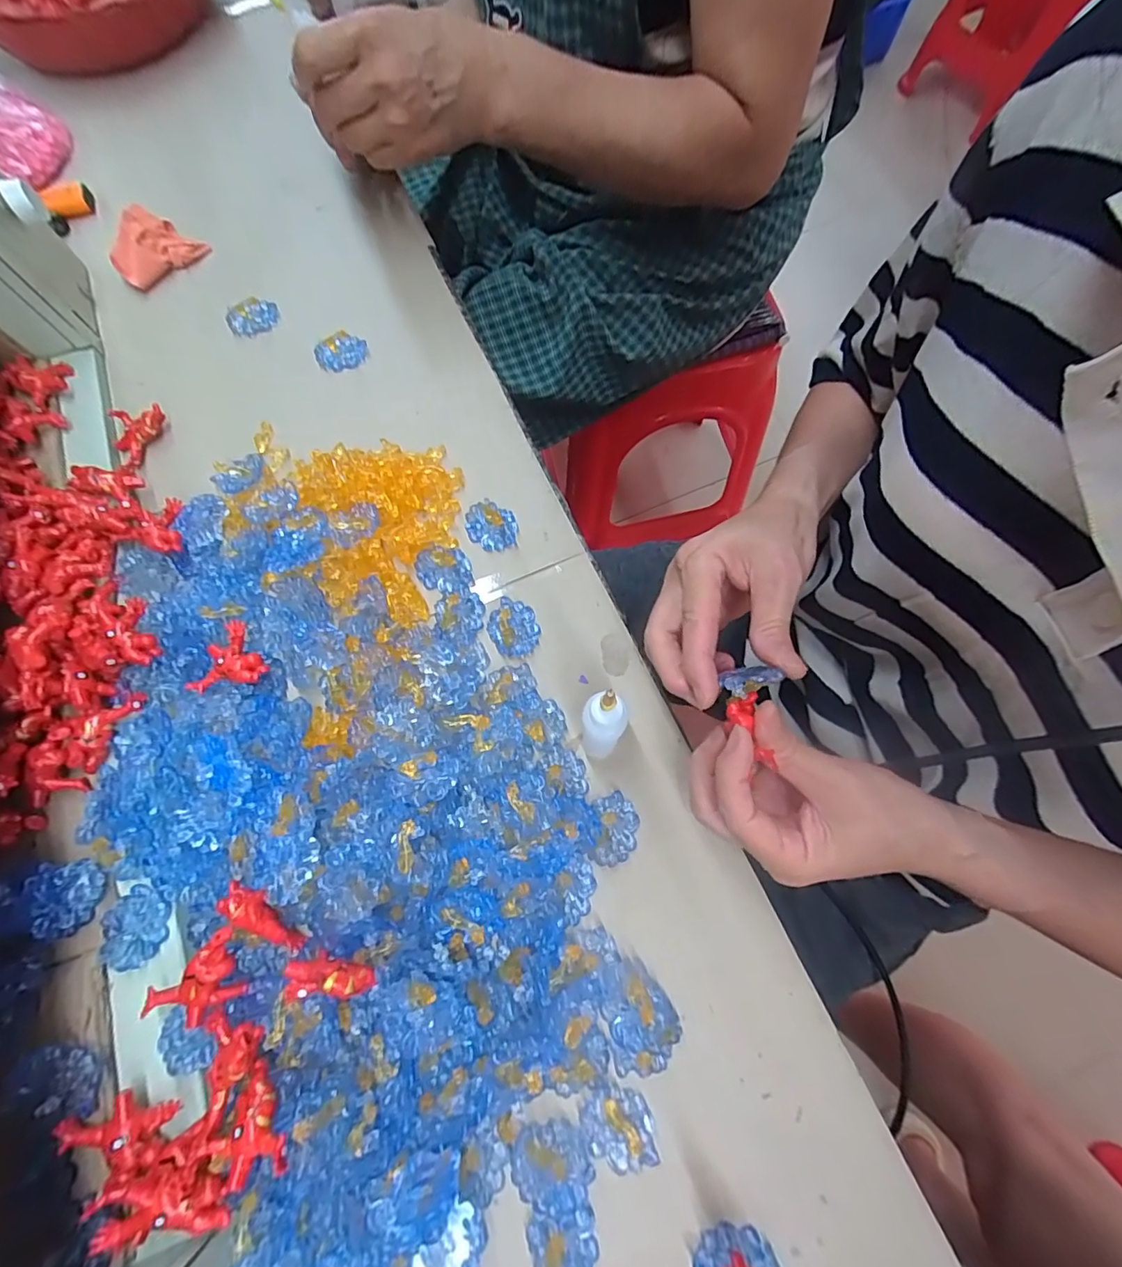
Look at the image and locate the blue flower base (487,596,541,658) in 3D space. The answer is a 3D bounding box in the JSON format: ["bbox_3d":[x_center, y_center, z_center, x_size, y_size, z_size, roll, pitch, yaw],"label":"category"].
[{"bbox_3d":[-0.030,-0.004,0.331,0.030,0.005,0.039,-21,73,-8],"label":"blue flower base"}]

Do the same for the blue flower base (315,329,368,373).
[{"bbox_3d":[-0.171,-0.219,0.407,0.039,0.015,0.024,-18,73,-8],"label":"blue flower base"}]

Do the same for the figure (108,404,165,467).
[{"bbox_3d":[-0.313,-0.148,0.379,0.035,0.017,0.045,23,72,6],"label":"figure"}]

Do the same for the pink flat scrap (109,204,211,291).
[{"bbox_3d":[-0.342,-0.324,0.439,0.068,0.027,0.056,-38,77,-13],"label":"pink flat scrap"}]

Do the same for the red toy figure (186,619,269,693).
[{"bbox_3d":[-0.202,0.011,0.313,0.045,0.016,0.040,-7,72,-4],"label":"red toy figure"}]

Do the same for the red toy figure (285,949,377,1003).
[{"bbox_3d":[-0.105,0.156,0.239,0.038,0.009,0.016,16,70,-20],"label":"red toy figure"}]

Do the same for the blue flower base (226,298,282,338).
[{"bbox_3d":[-0.246,-0.253,0.418,0.039,0.018,0.018,-27,74,-10],"label":"blue flower base"}]

